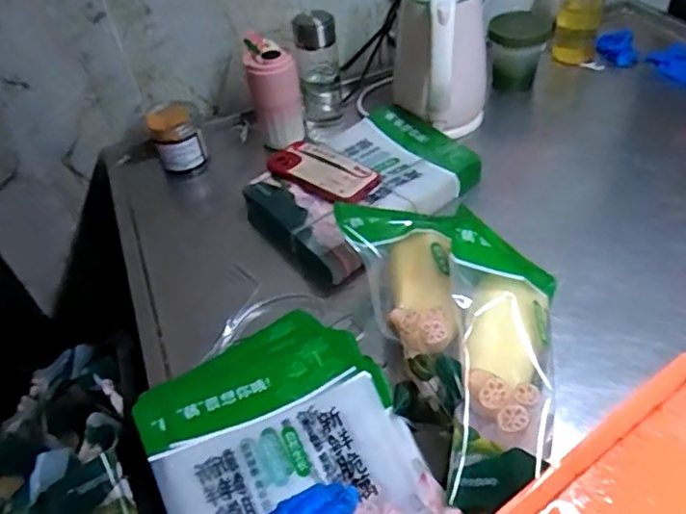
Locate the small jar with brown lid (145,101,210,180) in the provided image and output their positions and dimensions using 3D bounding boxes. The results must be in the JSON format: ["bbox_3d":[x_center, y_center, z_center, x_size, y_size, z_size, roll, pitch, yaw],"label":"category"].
[{"bbox_3d":[-0.263,-0.190,0.933,0.078,0.087,0.065,-25,47,-17],"label":"small jar with brown lid"}]

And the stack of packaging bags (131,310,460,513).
[{"bbox_3d":[-0.034,0.217,0.536,0.231,0.029,0.375,-25,47,-17],"label":"stack of packaging bags"}]

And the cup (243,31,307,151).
[{"bbox_3d":[-0.108,-0.264,0.933,0.079,0.170,0.088,-12,45,-4],"label":"cup"}]

